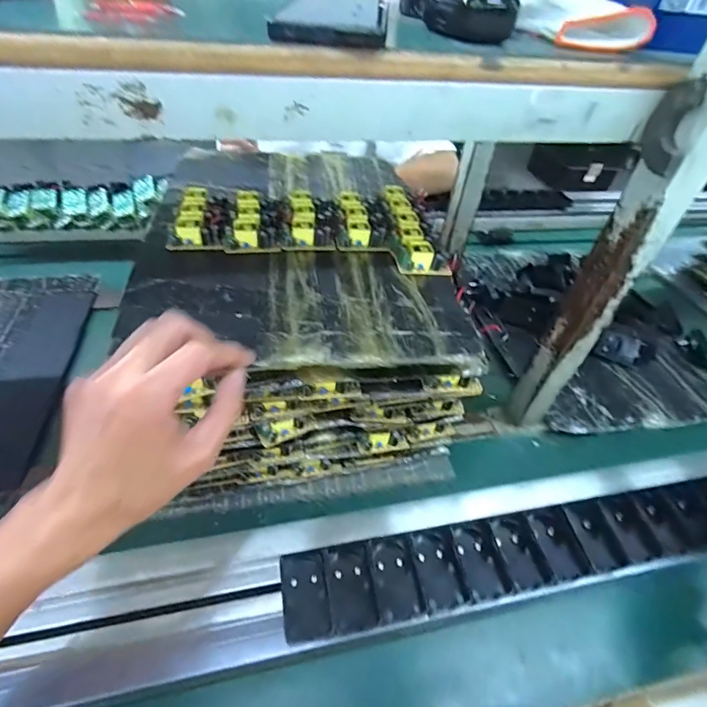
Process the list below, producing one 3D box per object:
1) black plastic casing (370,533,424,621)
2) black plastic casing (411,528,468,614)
[{"bbox_3d":[0.041,0.213,0.401,0.044,0.008,0.069,-1,45,-7],"label":"black plastic casing"},{"bbox_3d":[0.083,0.212,0.411,0.040,0.020,0.070,-1,45,-7],"label":"black plastic casing"}]

